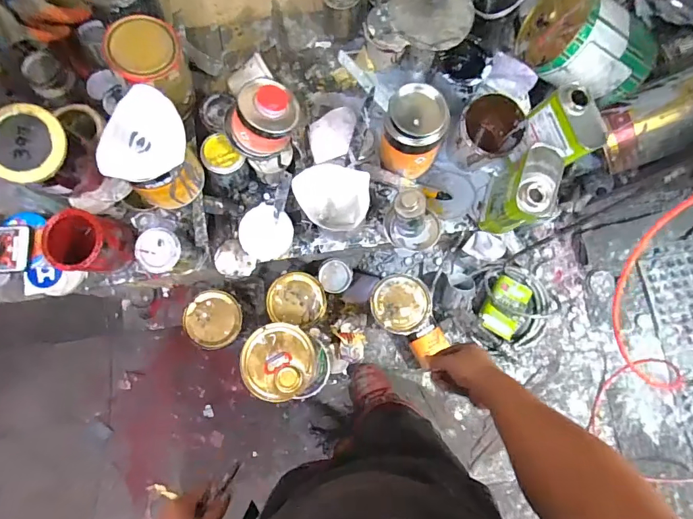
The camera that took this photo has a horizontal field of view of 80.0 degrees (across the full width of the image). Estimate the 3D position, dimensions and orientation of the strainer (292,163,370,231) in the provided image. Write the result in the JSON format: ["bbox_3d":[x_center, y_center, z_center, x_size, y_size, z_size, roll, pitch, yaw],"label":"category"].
[{"bbox_3d":[-0.022,-0.096,0.662,0.117,0.072,0.102,0,81,0],"label":"strainer"}]

